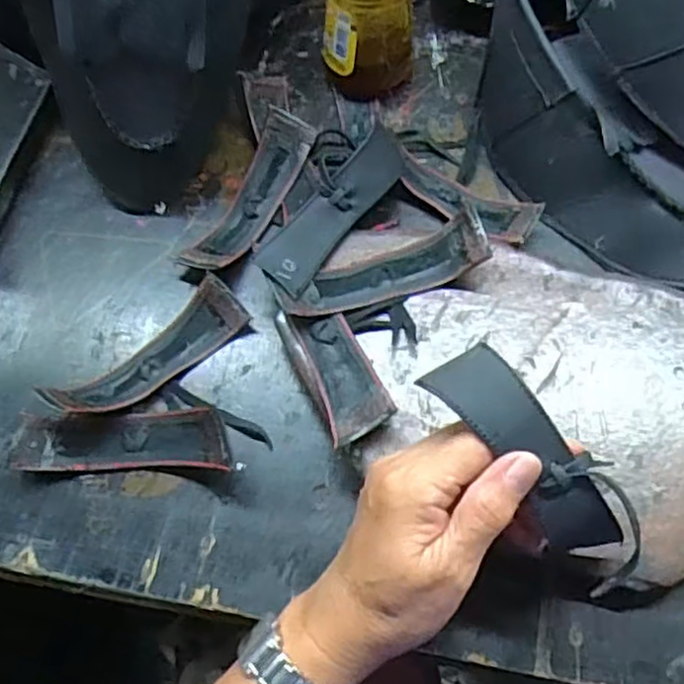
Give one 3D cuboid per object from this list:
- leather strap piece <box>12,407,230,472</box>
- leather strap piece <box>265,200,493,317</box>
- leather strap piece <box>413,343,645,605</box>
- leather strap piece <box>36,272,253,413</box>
[{"bbox_3d":[-0.122,0.052,0.382,0.123,0.030,0.035,0,64,3],"label":"leather strap piece"},{"bbox_3d":[0.022,-0.042,0.402,0.123,0.026,0.032,-15,64,-5],"label":"leather strap piece"},{"bbox_3d":[0.088,0.054,0.303,0.033,0.022,0.123,-40,94,-16],"label":"leather strap piece"},{"bbox_3d":[-0.111,0.006,0.403,0.117,0.031,0.030,-39,68,-15],"label":"leather strap piece"}]

